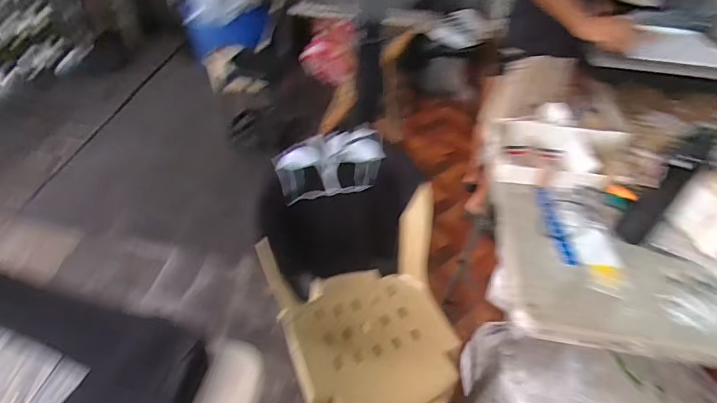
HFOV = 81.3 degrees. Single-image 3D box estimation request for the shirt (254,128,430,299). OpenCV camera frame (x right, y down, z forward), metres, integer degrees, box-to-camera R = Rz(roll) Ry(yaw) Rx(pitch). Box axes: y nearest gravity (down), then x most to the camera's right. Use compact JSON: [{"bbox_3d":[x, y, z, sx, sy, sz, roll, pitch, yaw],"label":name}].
[{"bbox_3d":[-0.027,0.031,1.074,0.361,0.372,0.165,-15,47,-22],"label":"shirt"}]

